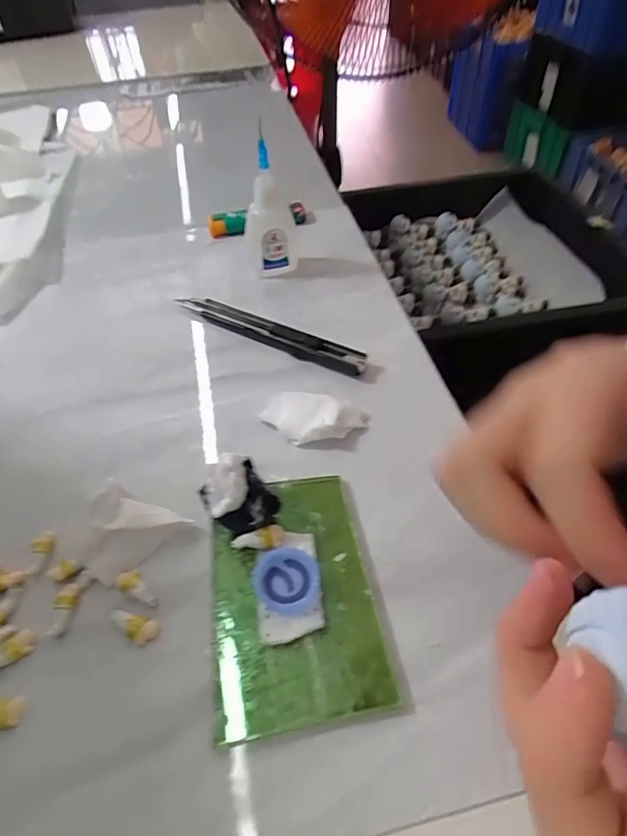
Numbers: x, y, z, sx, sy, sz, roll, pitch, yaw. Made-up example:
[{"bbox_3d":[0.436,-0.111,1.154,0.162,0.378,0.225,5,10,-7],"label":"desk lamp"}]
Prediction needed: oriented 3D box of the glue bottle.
[{"bbox_3d":[-0.029,-0.138,0.326,0.033,0.087,0.018,-8,50,-4],"label":"glue bottle"}]

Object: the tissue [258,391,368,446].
[{"bbox_3d":[-0.001,-0.001,0.263,0.054,0.013,0.031,14,52,13],"label":"tissue"}]

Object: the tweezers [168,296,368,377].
[{"bbox_3d":[-0.029,-0.055,0.309,0.135,0.009,0.014,23,55,20],"label":"tweezers"}]

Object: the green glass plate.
[{"bbox_3d":[-0.009,0.070,0.206,0.065,0.008,0.100,-8,50,-5],"label":"green glass plate"}]

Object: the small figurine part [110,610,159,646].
[{"bbox_3d":[-0.073,0.084,0.199,0.020,0.004,0.010,16,52,15],"label":"small figurine part"}]

